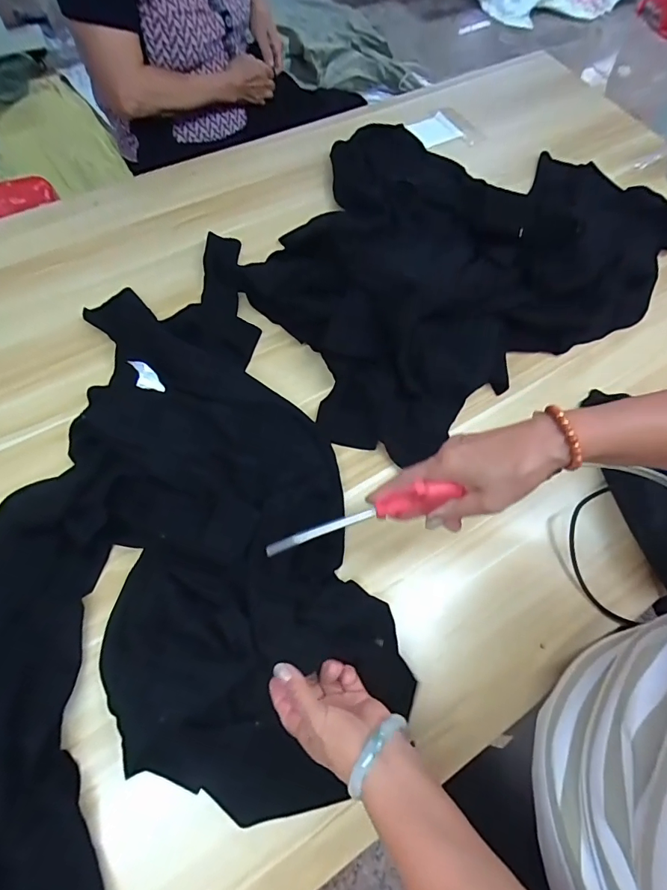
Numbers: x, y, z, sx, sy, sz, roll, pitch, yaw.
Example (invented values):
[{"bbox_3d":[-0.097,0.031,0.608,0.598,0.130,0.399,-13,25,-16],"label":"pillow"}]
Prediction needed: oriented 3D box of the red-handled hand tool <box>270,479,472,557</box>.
[{"bbox_3d":[0.021,0.061,0.373,0.167,0.029,0.020,-18,66,6],"label":"red-handled hand tool"}]

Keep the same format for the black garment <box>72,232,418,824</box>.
[{"bbox_3d":[-0.147,0.029,0.543,0.291,0.072,0.690,-16,68,-10],"label":"black garment"}]

